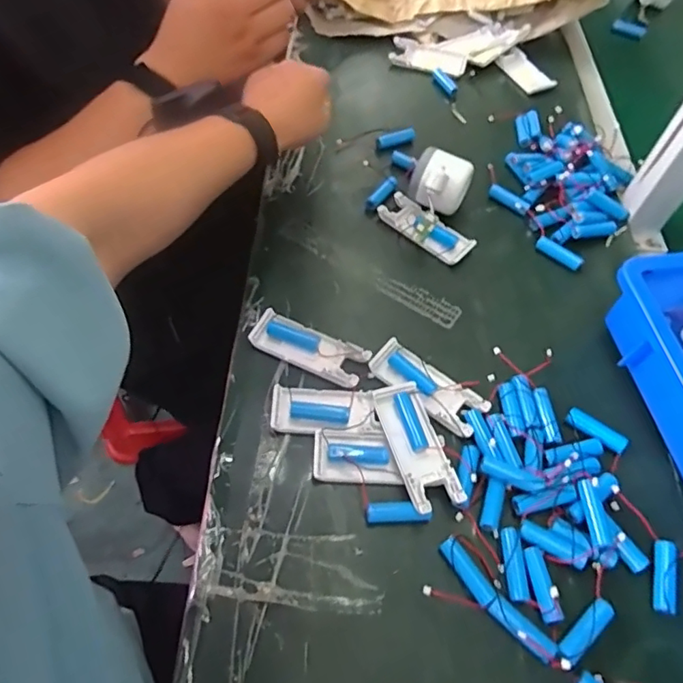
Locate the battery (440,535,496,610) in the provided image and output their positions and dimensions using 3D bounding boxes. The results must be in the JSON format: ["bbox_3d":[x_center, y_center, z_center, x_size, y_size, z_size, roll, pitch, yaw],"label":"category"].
[{"bbox_3d":[0.093,0.171,0.397,0.015,0.011,0.052,-29,64,-19],"label":"battery"}]

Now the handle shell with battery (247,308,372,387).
[{"bbox_3d":[-0.030,0.007,0.487,0.106,0.014,0.038,22,59,10],"label":"handle shell with battery"}]

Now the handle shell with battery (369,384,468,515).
[{"bbox_3d":[0.060,0.086,0.439,0.040,0.021,0.106,-14,60,-11],"label":"handle shell with battery"}]

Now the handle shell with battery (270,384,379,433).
[{"bbox_3d":[-0.015,0.058,0.458,0.088,0.012,0.041,2,58,-2],"label":"handle shell with battery"}]

